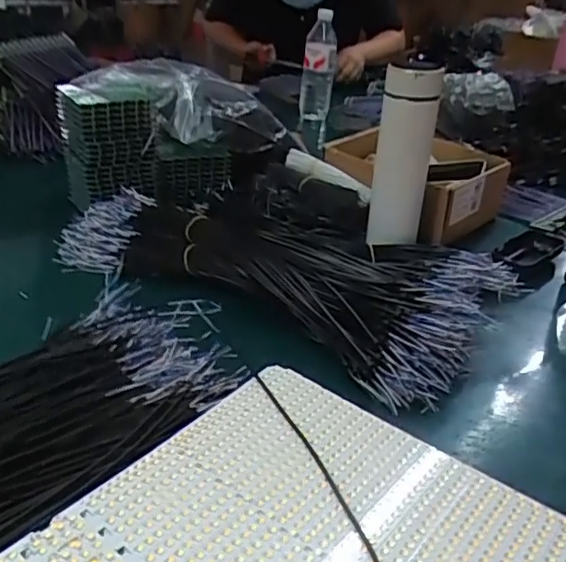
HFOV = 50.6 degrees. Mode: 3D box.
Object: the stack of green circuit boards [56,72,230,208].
[{"bbox_3d":[-0.188,-0.191,0.822,0.215,0.134,0.123,-7,30,-21],"label":"stack of green circuit boards"}]

